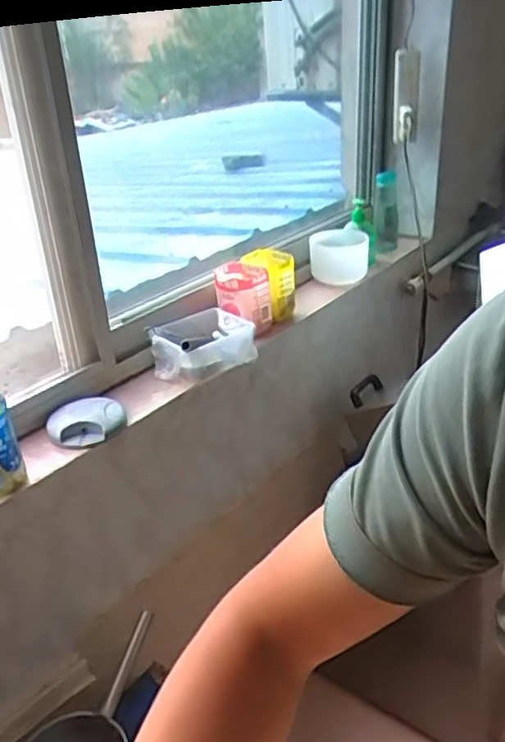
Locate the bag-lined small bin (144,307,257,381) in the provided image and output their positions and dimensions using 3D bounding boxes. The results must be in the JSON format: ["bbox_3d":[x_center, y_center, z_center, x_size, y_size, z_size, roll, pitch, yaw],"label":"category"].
[{"bbox_3d":[-0.093,-0.058,1.185,0.184,0.066,0.149,-14,30,-19],"label":"bag-lined small bin"}]

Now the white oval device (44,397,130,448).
[{"bbox_3d":[-0.260,0.072,1.017,0.113,0.028,0.114,-6,29,-6],"label":"white oval device"}]

